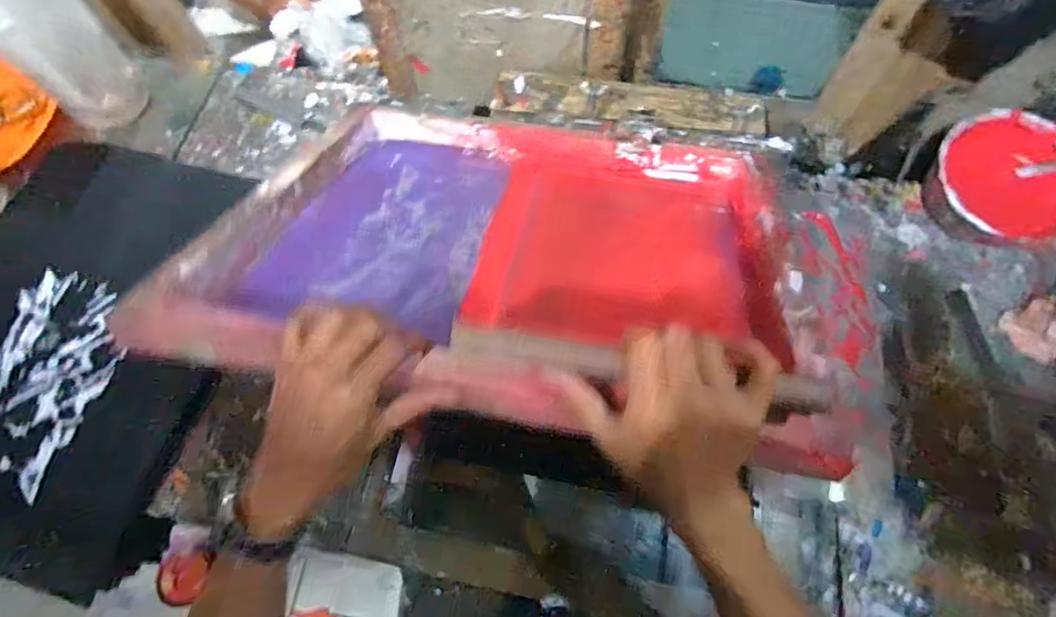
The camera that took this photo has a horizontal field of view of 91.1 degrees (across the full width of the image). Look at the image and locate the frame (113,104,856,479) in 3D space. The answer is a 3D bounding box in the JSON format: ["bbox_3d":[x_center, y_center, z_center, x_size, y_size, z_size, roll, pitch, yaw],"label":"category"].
[{"bbox_3d":[-0.014,-0.078,0.564,0.547,0.065,0.447,9,43,7],"label":"frame"}]

